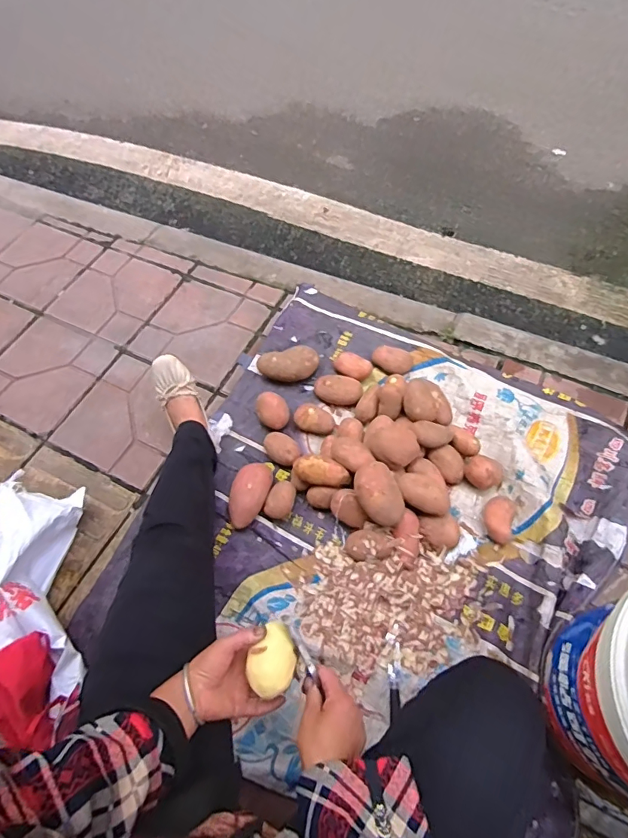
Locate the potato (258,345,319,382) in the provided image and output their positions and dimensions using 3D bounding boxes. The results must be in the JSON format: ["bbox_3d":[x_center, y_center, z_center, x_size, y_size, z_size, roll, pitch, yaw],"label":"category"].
[{"bbox_3d":[-0.063,-0.132,1.159,0.150,0.061,0.080,-9,61,-2],"label":"potato"}]

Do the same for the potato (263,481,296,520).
[{"bbox_3d":[-0.070,0.173,0.997,0.052,0.039,0.081,15,63,11],"label":"potato"}]

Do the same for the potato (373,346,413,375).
[{"bbox_3d":[0.192,-0.144,1.154,0.100,0.050,0.062,18,63,13],"label":"potato"}]

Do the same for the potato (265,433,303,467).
[{"bbox_3d":[-0.073,0.070,1.061,0.060,0.044,0.097,-41,66,-18],"label":"potato"}]

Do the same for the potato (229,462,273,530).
[{"bbox_3d":[-0.139,0.166,1.009,0.081,0.055,0.140,10,62,8],"label":"potato"}]

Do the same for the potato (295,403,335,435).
[{"bbox_3d":[0.003,0.002,1.090,0.093,0.047,0.061,20,64,13],"label":"potato"}]

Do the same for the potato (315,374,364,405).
[{"bbox_3d":[0.058,-0.067,1.125,0.115,0.046,0.065,13,62,10],"label":"potato"}]

